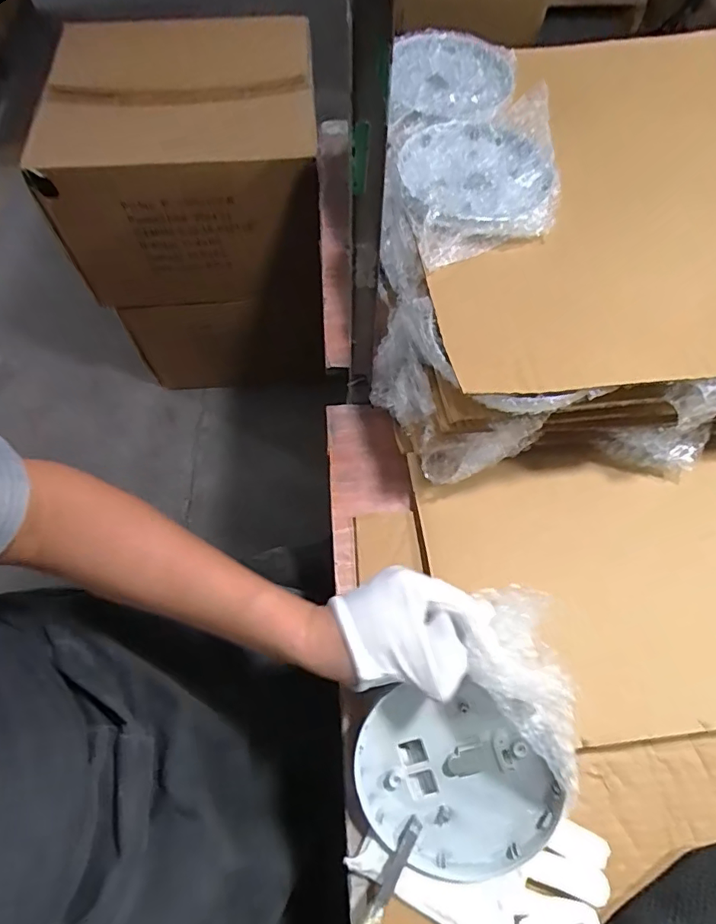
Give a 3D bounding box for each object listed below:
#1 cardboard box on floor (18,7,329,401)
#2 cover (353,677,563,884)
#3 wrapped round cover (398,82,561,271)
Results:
[{"bbox_3d":[-0.304,-0.508,1.105,0.460,0.589,0.396,-3,64,-2],"label":"cardboard box on floor"},{"bbox_3d":[0.061,0.215,0.353,0.115,0.018,0.133,-45,83,3],"label":"cover"},{"bbox_3d":[0.109,-0.249,0.453,0.144,0.028,0.158,-11,65,-6],"label":"wrapped round cover"}]

